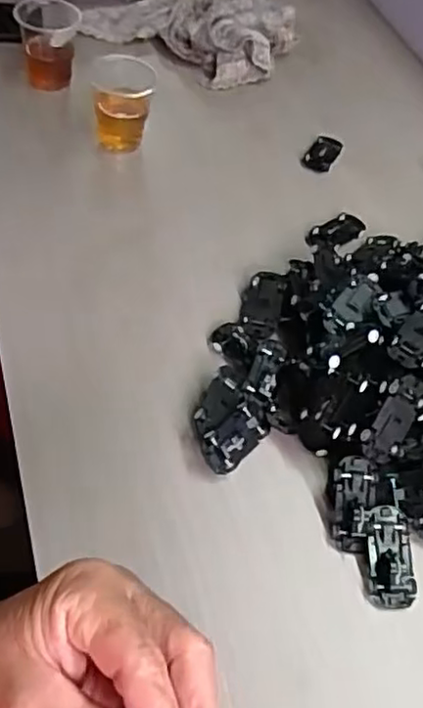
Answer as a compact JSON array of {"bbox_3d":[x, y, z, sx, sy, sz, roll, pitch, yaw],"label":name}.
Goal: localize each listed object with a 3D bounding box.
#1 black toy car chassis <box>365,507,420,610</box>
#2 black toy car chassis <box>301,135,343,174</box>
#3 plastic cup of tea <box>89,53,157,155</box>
[{"bbox_3d":[0.121,0.136,0.438,0.032,0.011,0.065,5,68,-1],"label":"black toy car chassis"},{"bbox_3d":[0.122,-0.221,0.719,0.033,0.012,0.052,28,53,11],"label":"black toy car chassis"},{"bbox_3d":[-0.091,-0.256,0.665,0.063,0.073,0.065,5,53,-6],"label":"plastic cup of tea"}]

